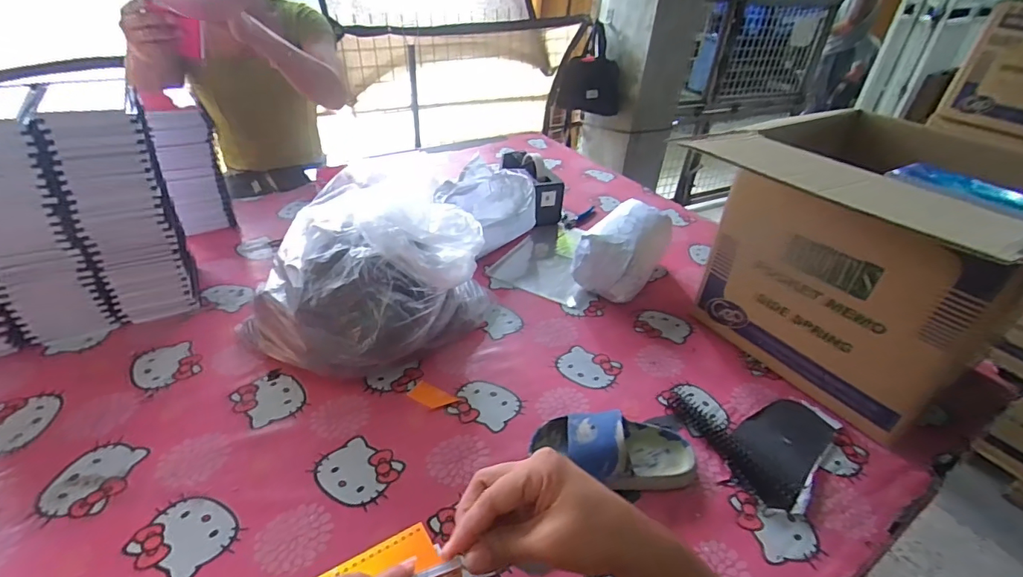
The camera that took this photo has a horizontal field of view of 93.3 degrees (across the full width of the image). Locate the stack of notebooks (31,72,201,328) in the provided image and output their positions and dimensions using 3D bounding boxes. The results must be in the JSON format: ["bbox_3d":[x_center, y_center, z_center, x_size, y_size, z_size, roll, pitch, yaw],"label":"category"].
[{"bbox_3d":[-0.526,-0.118,0.662,0.102,0.285,0.173,-20,41,-31],"label":"stack of notebooks"}]

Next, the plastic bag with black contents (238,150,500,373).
[{"bbox_3d":[-0.170,-0.015,0.642,0.220,0.189,0.269,23,39,24],"label":"plastic bag with black contents"}]

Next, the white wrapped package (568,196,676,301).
[{"bbox_3d":[0.192,-0.062,0.819,0.111,0.111,0.171,24,39,25],"label":"white wrapped package"}]

